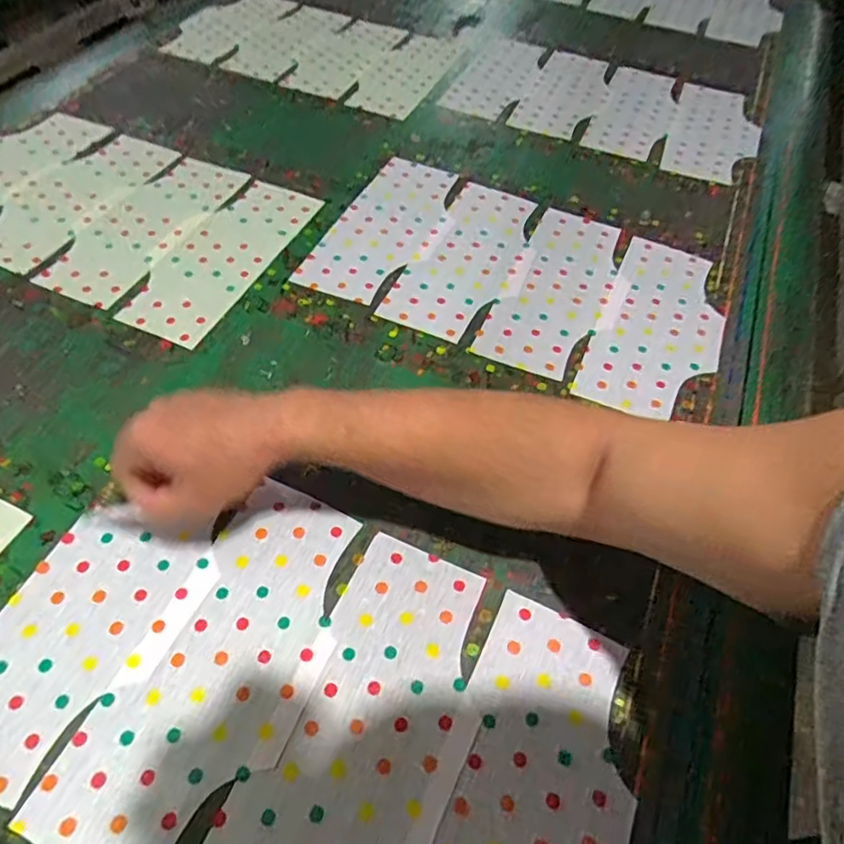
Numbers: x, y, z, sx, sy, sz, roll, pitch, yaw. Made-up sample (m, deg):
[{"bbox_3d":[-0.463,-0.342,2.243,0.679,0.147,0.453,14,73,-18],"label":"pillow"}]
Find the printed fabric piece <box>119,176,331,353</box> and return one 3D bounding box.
[{"bbox_3d":[-0.236,-0.206,0.721,0.126,0.010,0.289,20,56,12],"label":"printed fabric piece"}]

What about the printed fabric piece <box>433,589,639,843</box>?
[{"bbox_3d":[0.067,0.264,0.396,0.128,0.005,0.282,21,56,13],"label":"printed fabric piece"}]

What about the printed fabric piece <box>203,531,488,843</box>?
[{"bbox_3d":[-0.037,0.219,0.420,0.128,0.004,0.279,22,56,13],"label":"printed fabric piece"}]

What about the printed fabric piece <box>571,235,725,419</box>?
[{"bbox_3d":[0.270,-0.112,0.678,0.127,0.006,0.274,22,55,11],"label":"printed fabric piece"}]

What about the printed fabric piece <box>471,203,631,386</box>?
[{"bbox_3d":[0.170,-0.158,0.709,0.130,0.009,0.276,20,54,13],"label":"printed fabric piece"}]

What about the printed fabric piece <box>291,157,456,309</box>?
[{"bbox_3d":[-0.038,-0.252,0.768,0.134,0.006,0.293,20,53,12],"label":"printed fabric piece"}]

